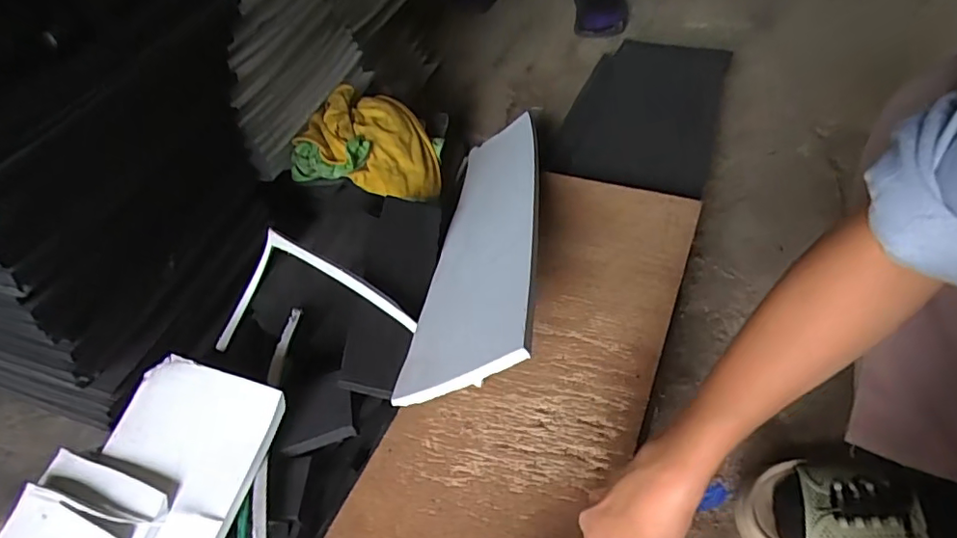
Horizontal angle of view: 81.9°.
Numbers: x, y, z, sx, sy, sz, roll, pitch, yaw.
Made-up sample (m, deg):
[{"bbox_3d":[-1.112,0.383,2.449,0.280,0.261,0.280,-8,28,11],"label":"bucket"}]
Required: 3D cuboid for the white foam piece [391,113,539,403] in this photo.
[{"bbox_3d":[0.015,-0.064,0.688,0.128,0.021,0.565,-22,29,21],"label":"white foam piece"}]

